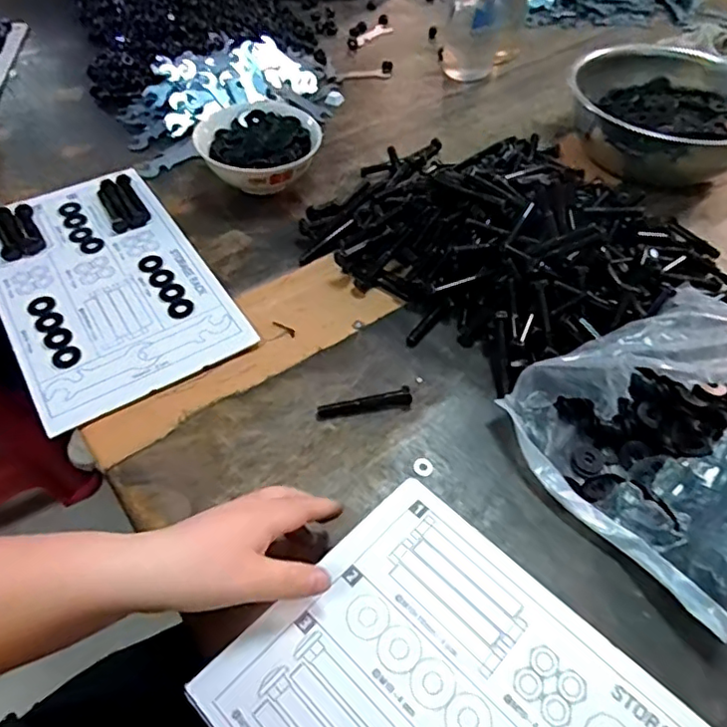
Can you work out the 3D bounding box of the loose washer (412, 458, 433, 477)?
[{"bbox_3d":[0.047,0.081,0.462,0.015,0.004,0.016,16,52,11],"label":"loose washer"}]

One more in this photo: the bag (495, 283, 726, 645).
[{"bbox_3d":[0.258,0.042,0.451,0.238,0.076,0.214,-28,57,-23],"label":"bag"}]

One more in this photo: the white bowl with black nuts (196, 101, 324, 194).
[{"bbox_3d":[-0.119,-0.239,0.677,0.130,0.062,0.148,-16,54,-13],"label":"white bowl with black nuts"}]

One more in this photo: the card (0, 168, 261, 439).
[{"bbox_3d":[-0.262,-0.088,0.584,0.190,0.015,0.324,-27,56,-22],"label":"card"}]

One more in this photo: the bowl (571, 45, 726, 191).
[{"bbox_3d":[0.378,-0.305,0.721,0.184,0.104,0.221,-28,57,-23],"label":"bowl"}]

